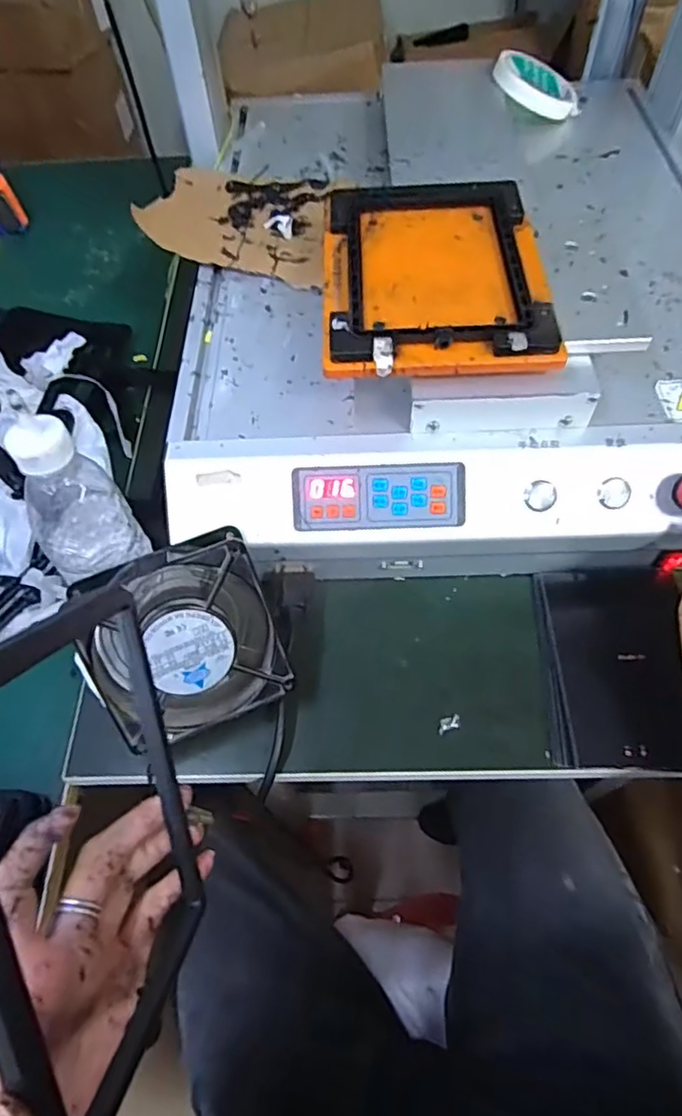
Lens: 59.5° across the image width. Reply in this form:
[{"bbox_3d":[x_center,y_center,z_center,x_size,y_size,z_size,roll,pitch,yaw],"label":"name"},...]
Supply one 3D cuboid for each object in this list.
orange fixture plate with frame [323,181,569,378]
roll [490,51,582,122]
[{"bbox_3d":[0.065,-0.205,0.419,0.149,0.017,0.194,-1,59,2],"label":"orange fixture plate with frame"},{"bbox_3d":[0.204,-0.492,0.625,0.092,0.016,0.071,13,68,-10],"label":"roll"}]

